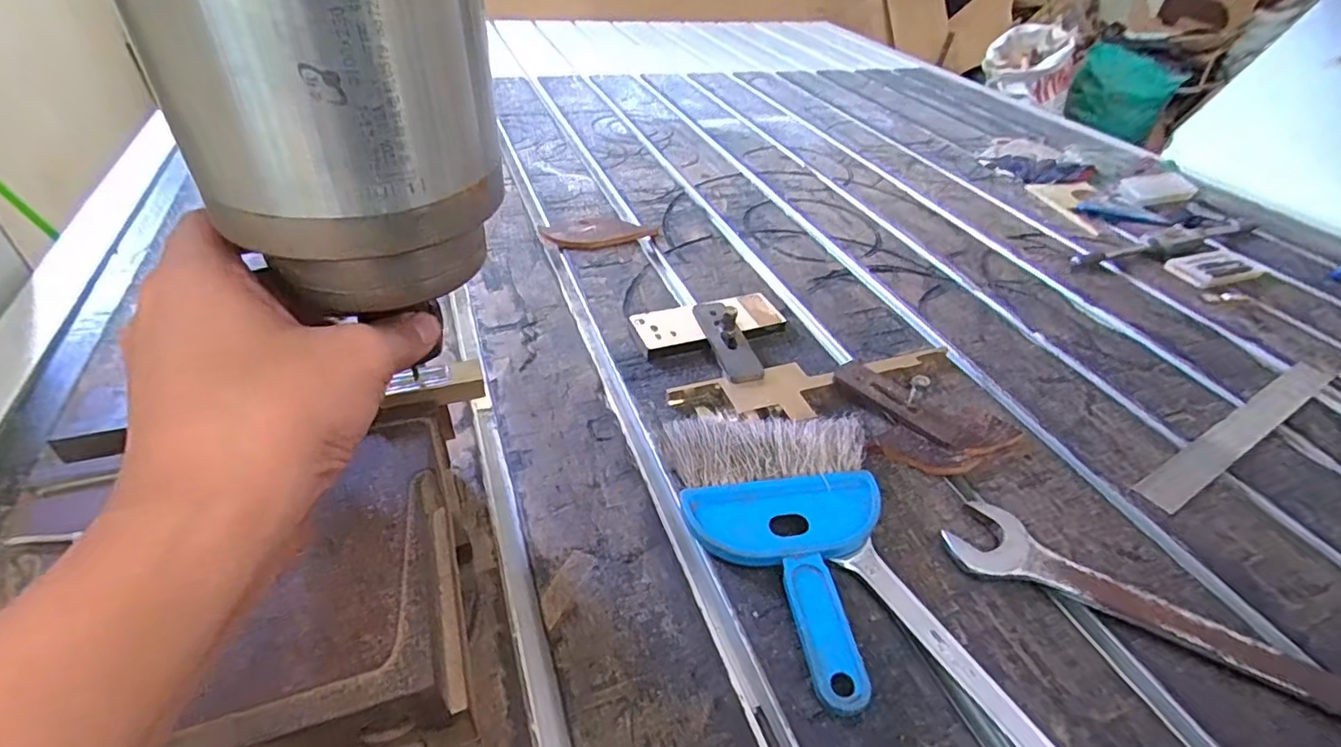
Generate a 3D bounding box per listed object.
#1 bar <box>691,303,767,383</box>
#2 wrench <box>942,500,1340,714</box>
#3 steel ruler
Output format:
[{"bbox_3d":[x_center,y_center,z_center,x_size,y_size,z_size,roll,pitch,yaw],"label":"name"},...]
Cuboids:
[{"bbox_3d":[0.045,-0.037,0.489,0.030,0.026,0.100,-16,47,-9],"label":"bar"},{"bbox_3d":[0.292,0.142,0.336,0.253,0.011,0.057,23,43,20],"label":"wrench"},{"bbox_3d":[0.468,0.041,0.482,0.311,0.007,0.027,-19,46,-26],"label":"steel ruler"}]

